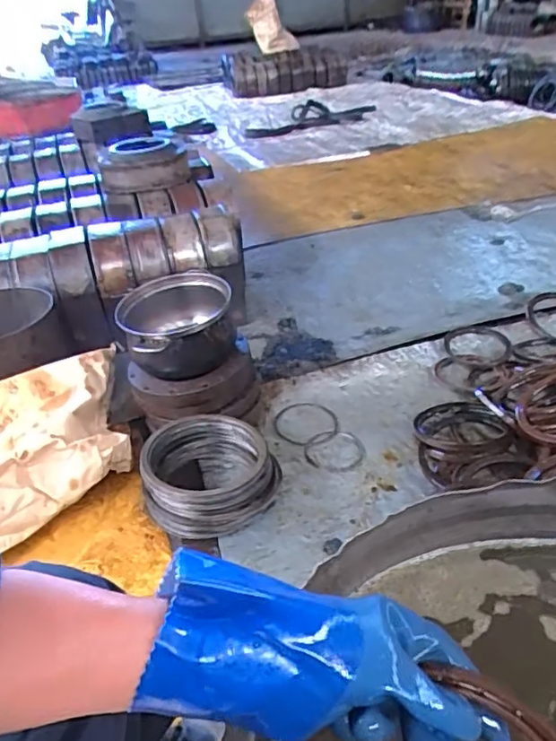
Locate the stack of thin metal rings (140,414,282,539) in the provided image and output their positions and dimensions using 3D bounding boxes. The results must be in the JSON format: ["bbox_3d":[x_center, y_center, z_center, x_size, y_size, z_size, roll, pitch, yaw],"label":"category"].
[{"bbox_3d":[-0.112,0.175,0.982,0.221,0.105,0.202,-8,37,-1],"label":"stack of thin metal rings"}]

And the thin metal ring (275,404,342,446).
[{"bbox_3d":[0.059,0.108,1.164,0.129,0.008,0.126,0,34,0],"label":"thin metal ring"}]

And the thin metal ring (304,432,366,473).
[{"bbox_3d":[0.110,0.155,1.100,0.117,0.010,0.110,-3,39,2],"label":"thin metal ring"}]

